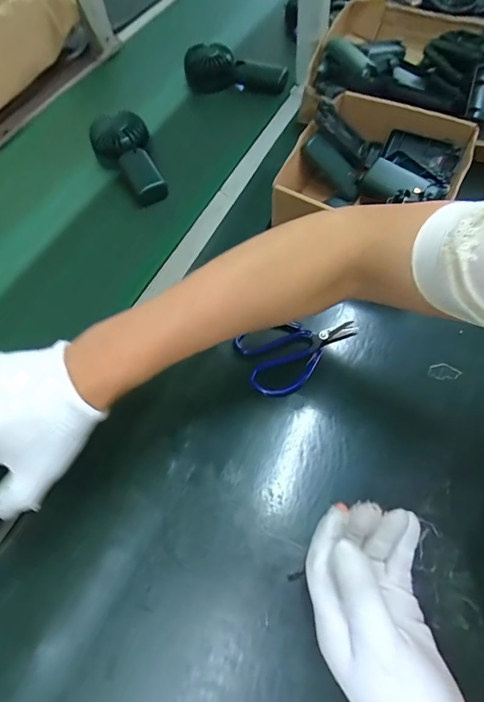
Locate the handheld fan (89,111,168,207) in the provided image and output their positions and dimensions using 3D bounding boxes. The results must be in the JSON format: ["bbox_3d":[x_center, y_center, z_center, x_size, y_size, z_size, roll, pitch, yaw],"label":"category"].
[{"bbox_3d":[-0.155,-0.282,0.573,0.073,0.044,0.155,-29,79,-18],"label":"handheld fan"}]

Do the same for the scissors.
[{"bbox_3d":[0.063,-0.003,0.420,0.125,0.017,0.073,-24,59,-10],"label":"scissors"}]

